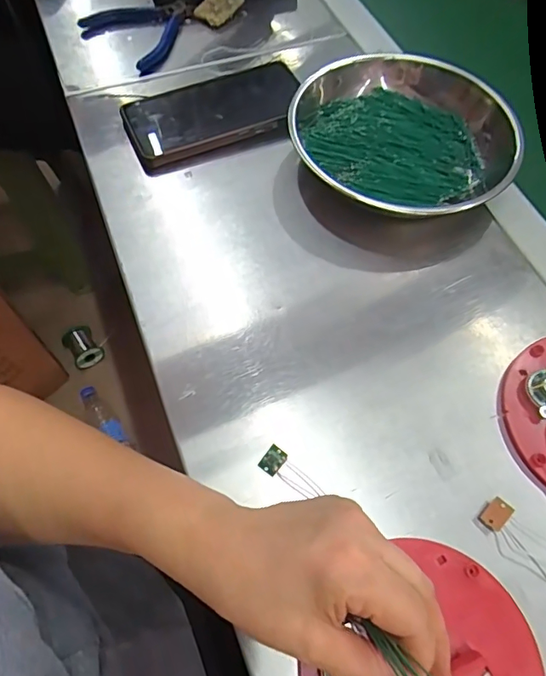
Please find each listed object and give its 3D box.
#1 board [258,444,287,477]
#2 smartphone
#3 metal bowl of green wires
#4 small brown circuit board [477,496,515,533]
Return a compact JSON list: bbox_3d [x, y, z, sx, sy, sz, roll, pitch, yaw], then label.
[{"bbox_3d":[0.000,0.076,0.305,0.012,0.005,0.016,36,68,17],"label":"board"},{"bbox_3d":[-0.051,-0.205,0.446,0.162,0.015,0.092,-24,65,-12],"label":"smartphone"},{"bbox_3d":[0.106,-0.171,0.418,0.172,0.044,0.188,-14,63,-7],"label":"metal bowl of green wires"},{"bbox_3d":[0.133,0.105,0.292,0.017,0.004,0.013,-45,62,-10],"label":"small brown circuit board"}]

